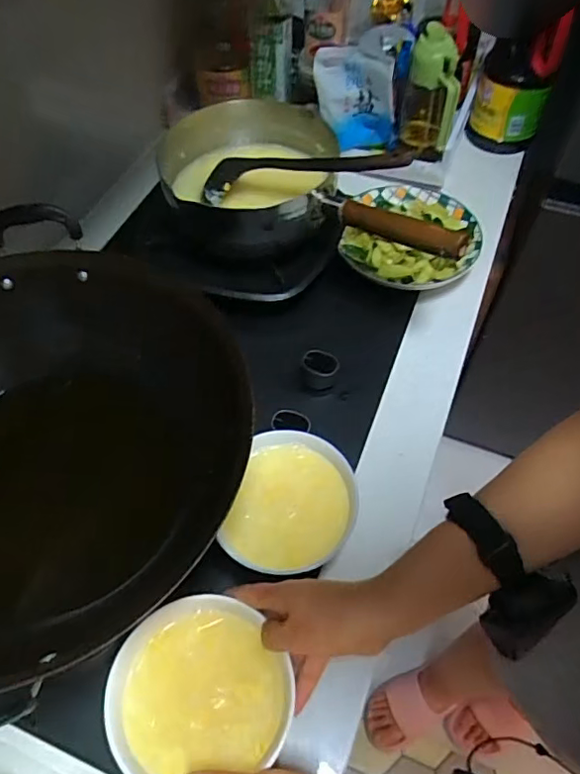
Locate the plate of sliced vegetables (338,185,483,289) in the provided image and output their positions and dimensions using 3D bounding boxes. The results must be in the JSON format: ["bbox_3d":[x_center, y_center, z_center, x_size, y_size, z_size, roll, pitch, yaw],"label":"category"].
[{"bbox_3d":[0.170,-0.210,0.776,0.182,0.029,0.201,13,58,9],"label":"plate of sliced vegetables"}]

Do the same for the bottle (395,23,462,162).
[{"bbox_3d":[0.209,-0.427,0.830,0.072,0.189,0.082,8,57,6],"label":"bottle"}]

